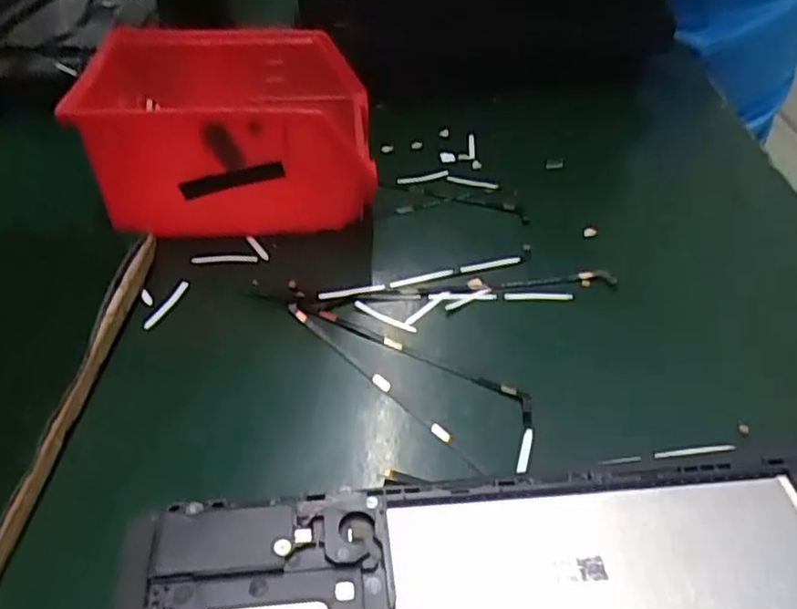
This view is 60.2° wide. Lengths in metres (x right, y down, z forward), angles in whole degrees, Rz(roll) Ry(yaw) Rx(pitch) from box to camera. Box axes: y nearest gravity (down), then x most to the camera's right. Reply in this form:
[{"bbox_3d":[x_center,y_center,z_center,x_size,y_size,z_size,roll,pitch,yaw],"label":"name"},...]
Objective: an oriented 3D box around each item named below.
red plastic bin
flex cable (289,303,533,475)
[{"bbox_3d":[-0.090,-0.087,0.372,0.148,0.082,0.111,-5,41,-6],"label":"red plastic bin"},{"bbox_3d":[0.007,0.026,0.291,0.041,0.006,0.126,-30,50,-32],"label":"flex cable"}]

